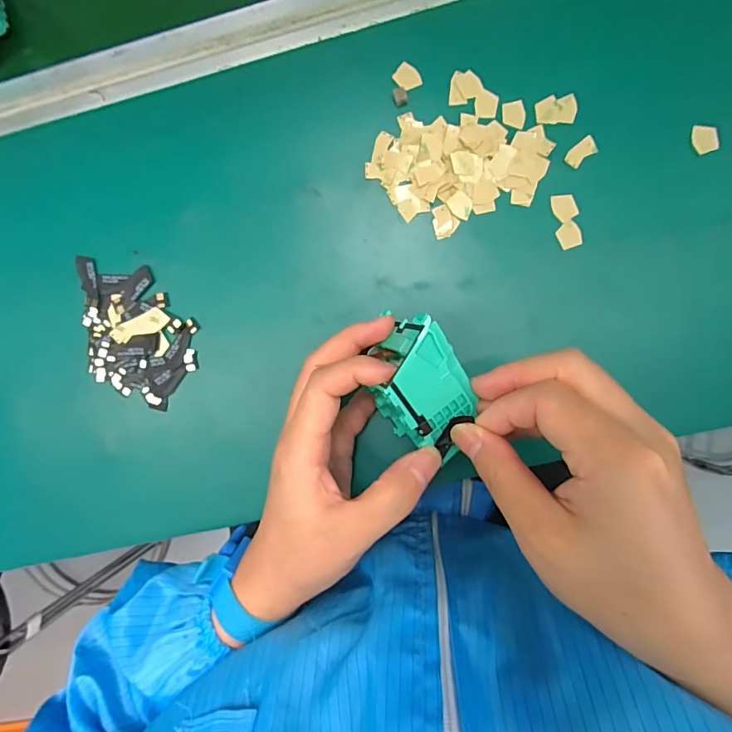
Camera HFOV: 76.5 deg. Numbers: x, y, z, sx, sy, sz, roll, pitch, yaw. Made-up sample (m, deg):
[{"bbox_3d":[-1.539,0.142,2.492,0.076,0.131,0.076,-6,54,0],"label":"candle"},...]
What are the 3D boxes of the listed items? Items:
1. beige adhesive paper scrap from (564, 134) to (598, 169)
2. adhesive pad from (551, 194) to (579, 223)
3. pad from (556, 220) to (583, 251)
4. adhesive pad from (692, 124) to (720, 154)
[{"bbox_3d":[0.136,-0.135,0.291,0.021,0.004,0.011,-40,89,4],"label":"beige adhesive paper scrap"},{"bbox_3d":[0.127,-0.101,0.294,0.015,0.004,0.018,-20,90,5],"label":"adhesive pad"},{"bbox_3d":[0.130,-0.084,0.296,0.015,0.004,0.016,-19,90,5],"label":"pad"},{"bbox_3d":[0.210,-0.140,0.287,0.015,0.005,0.017,-11,91,5],"label":"adhesive pad"}]

